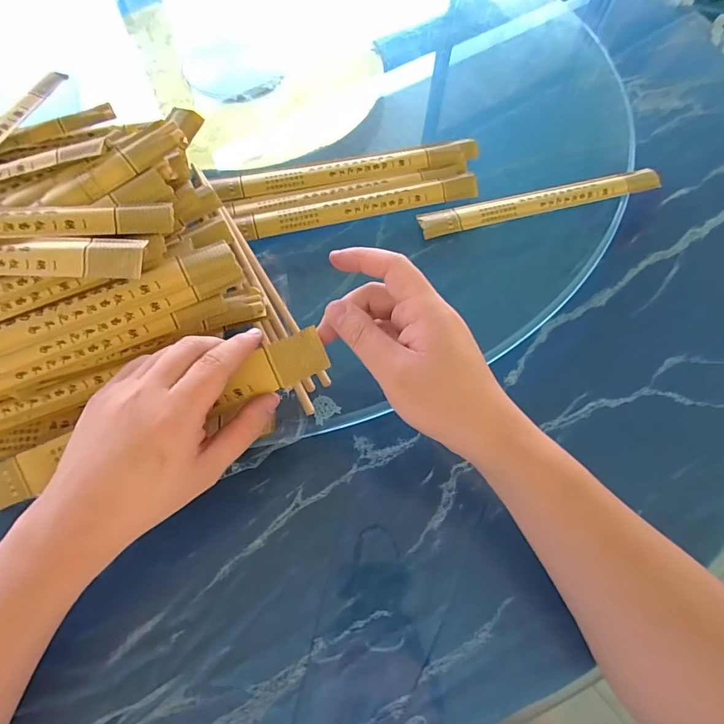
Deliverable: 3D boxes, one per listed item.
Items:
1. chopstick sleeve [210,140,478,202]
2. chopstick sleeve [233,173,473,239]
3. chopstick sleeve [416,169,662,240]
[{"bbox_3d":[-0.009,-0.193,0.438,0.269,0.012,0.030,-12,65,-8],"label":"chopstick sleeve"},{"bbox_3d":[0.002,-0.151,0.424,0.236,0.005,0.025,-13,98,-8],"label":"chopstick sleeve"},{"bbox_3d":[0.183,-0.163,0.439,0.260,0.009,0.028,-15,65,-8],"label":"chopstick sleeve"}]

